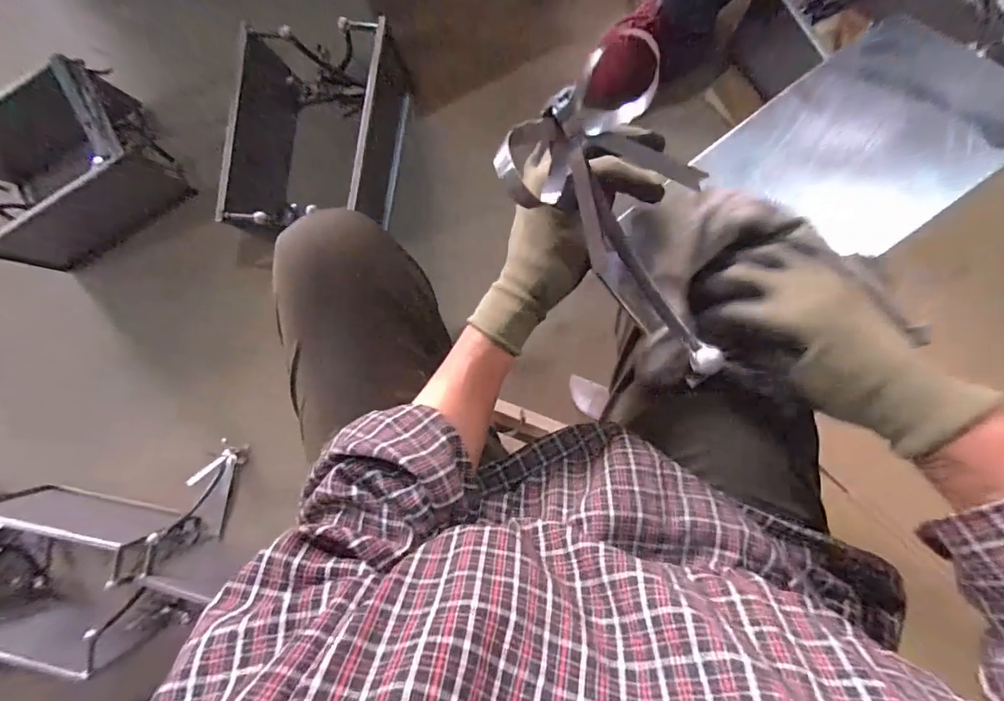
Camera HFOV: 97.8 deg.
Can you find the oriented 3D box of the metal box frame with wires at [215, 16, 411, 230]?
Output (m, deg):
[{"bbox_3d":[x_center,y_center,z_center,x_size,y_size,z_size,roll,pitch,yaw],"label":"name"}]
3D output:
[{"bbox_3d":[-0.309,-0.354,0.750,0.243,0.162,0.314,5,88,4],"label":"metal box frame with wires"}]

